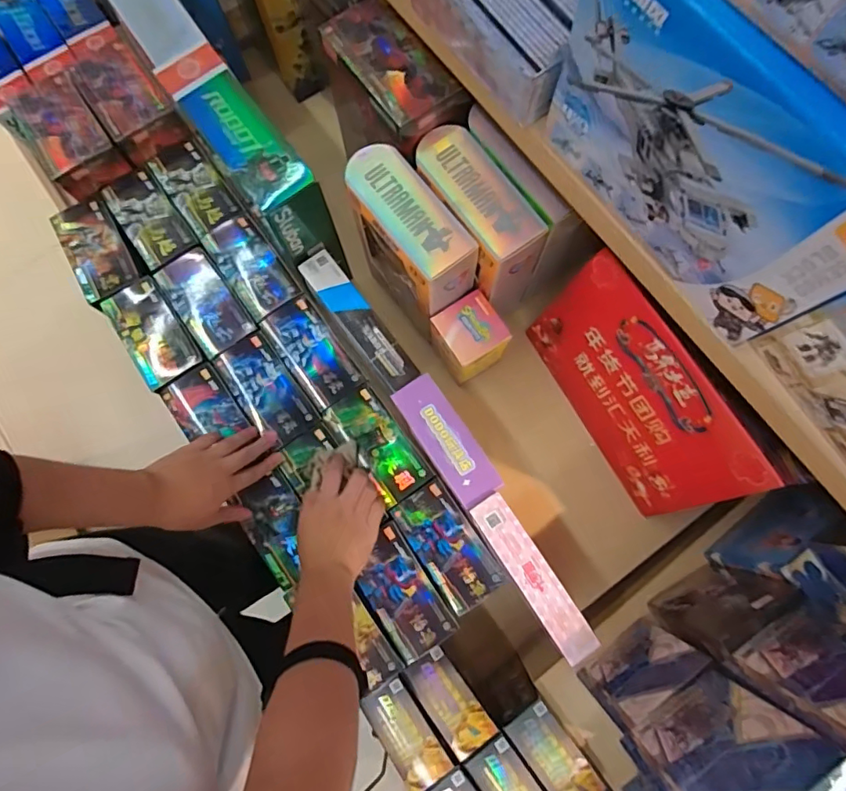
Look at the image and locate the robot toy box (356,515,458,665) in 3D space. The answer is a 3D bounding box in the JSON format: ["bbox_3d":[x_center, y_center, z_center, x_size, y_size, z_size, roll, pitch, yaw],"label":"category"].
[{"bbox_3d":[-0.027,0.240,0.611,0.077,0.025,0.145,-33,80,-5],"label":"robot toy box"}]

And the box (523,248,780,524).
[{"bbox_3d":[0.244,0.000,0.594,0.009,0.199,0.287,-26,79,-23],"label":"box"}]

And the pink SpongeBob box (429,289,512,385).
[{"bbox_3d":[0.055,-0.067,0.644,0.080,0.110,0.072,-32,80,-5],"label":"pink SpongeBob box"}]

